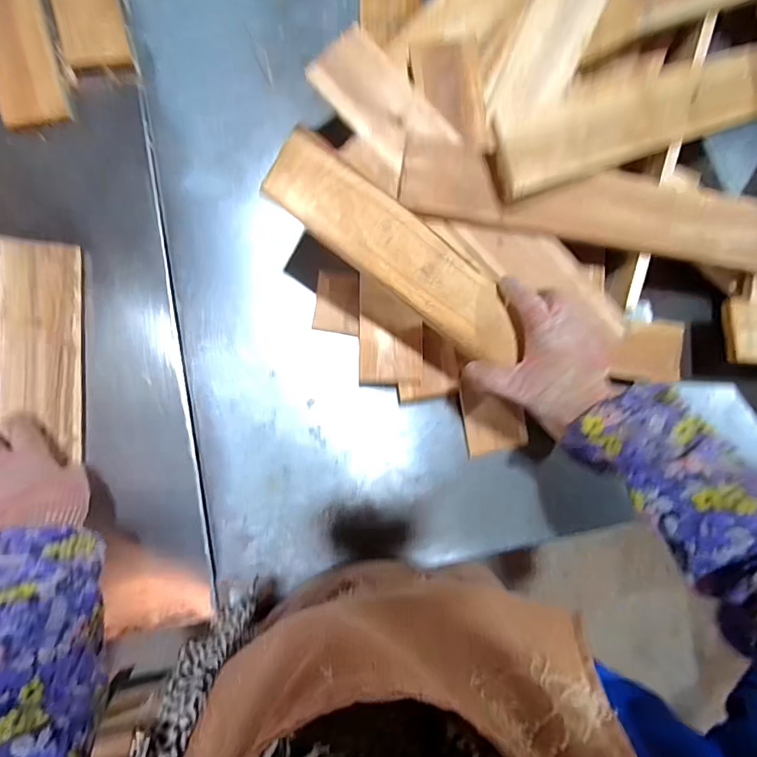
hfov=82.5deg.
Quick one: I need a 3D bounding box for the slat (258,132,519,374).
[{"bbox_3d":[0.026,-0.122,0.429,0.290,0.010,0.082,37,86,-11],"label":"slat"}]

